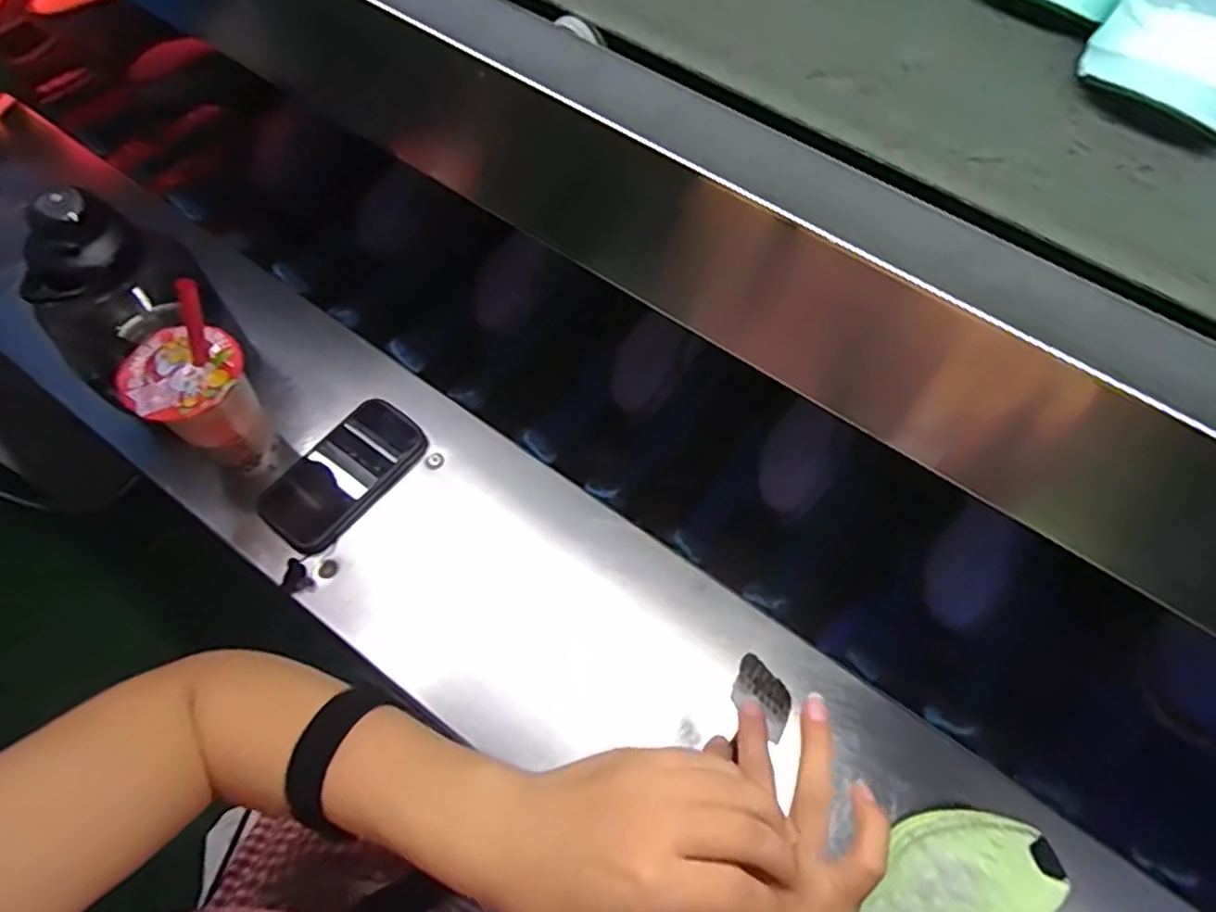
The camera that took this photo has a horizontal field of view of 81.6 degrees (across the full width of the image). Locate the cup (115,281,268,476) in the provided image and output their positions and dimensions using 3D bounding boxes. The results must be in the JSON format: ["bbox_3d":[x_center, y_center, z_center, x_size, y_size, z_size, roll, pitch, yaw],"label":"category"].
[{"bbox_3d":[-0.342,-0.048,0.601,0.088,0.204,0.082,0,62,0],"label":"cup"}]

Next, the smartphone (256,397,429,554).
[{"bbox_3d":[-0.253,0.017,0.678,0.086,0.017,0.156,35,67,17],"label":"smartphone"}]

